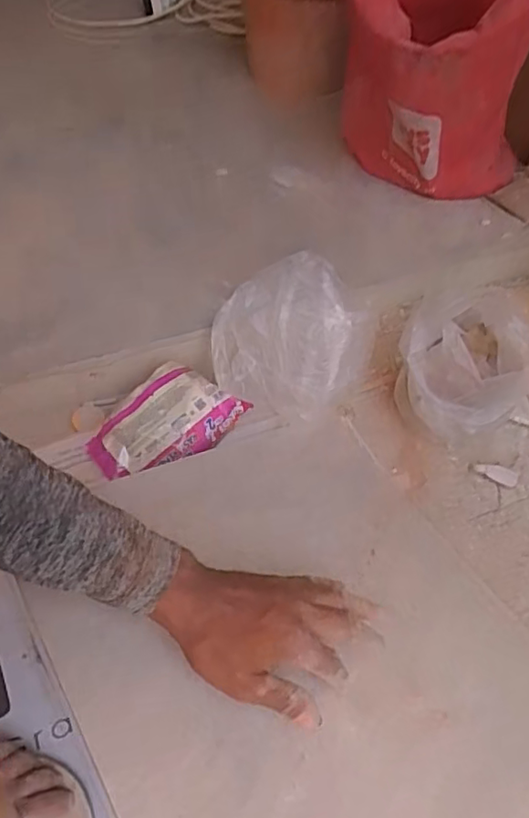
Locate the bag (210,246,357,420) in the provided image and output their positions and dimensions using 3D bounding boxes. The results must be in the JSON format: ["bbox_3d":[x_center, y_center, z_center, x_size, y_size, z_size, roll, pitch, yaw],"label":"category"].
[{"bbox_3d":[0.027,-0.083,0.715,0.142,0.105,0.191,25,55,17],"label":"bag"}]

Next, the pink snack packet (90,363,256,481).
[{"bbox_3d":[-0.111,0.015,0.672,0.098,0.046,0.158,38,60,24],"label":"pink snack packet"}]

